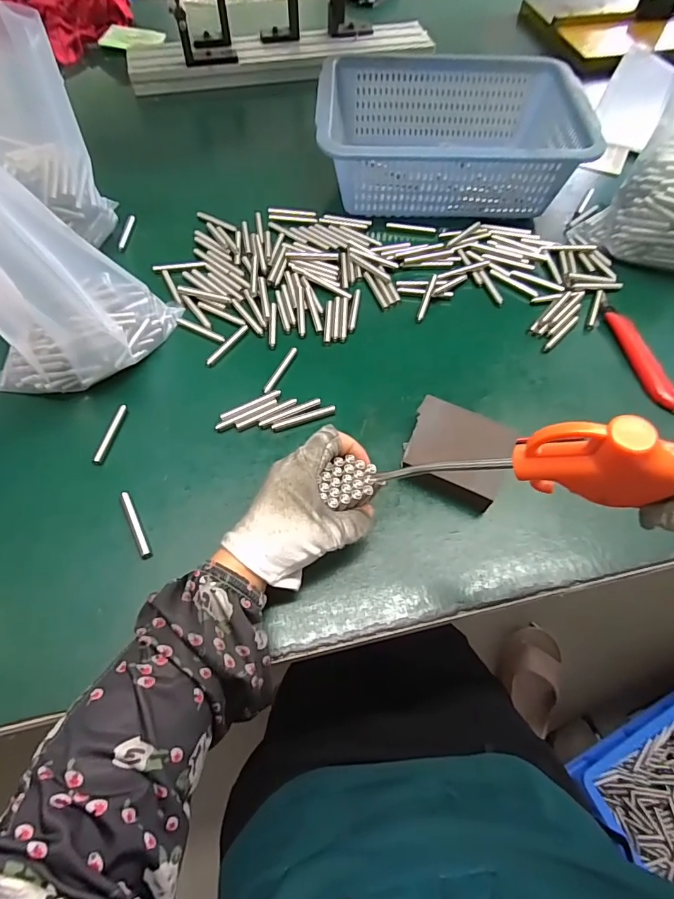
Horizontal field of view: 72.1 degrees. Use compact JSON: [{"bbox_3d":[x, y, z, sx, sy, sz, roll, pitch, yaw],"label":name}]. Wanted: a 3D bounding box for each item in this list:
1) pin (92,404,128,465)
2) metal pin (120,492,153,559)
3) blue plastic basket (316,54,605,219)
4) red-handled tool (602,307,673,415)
[{"bbox_3d":[-0.195,-0.013,0.402,0.008,0.010,0.061,8,61,3],"label":"pin"},{"bbox_3d":[-0.158,0.058,0.362,0.008,0.004,0.059,-26,64,-15],"label":"metal pin"},{"bbox_3d":[0.129,-0.390,0.567,0.287,0.086,0.212,4,61,1],"label":"blue plastic basket"},{"bbox_3d":[0.290,-0.088,0.444,0.018,0.020,0.133,-9,61,-6],"label":"red-handled tool"}]

